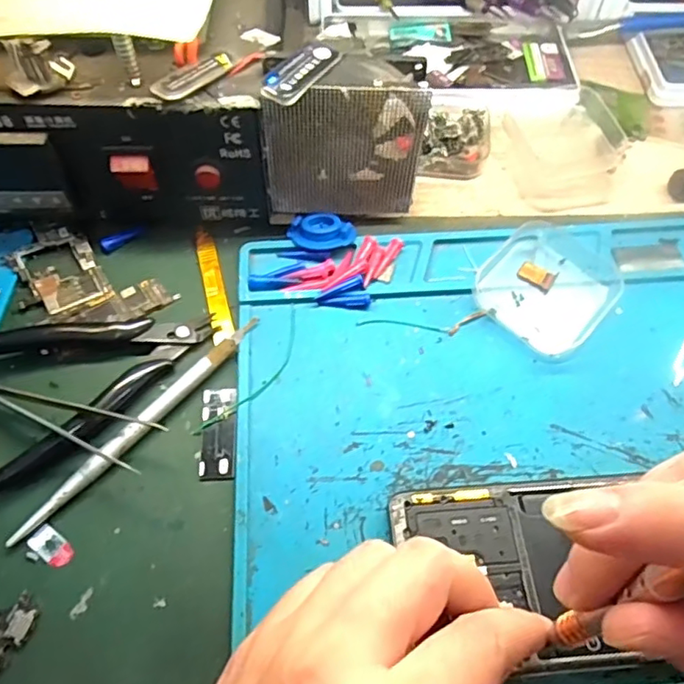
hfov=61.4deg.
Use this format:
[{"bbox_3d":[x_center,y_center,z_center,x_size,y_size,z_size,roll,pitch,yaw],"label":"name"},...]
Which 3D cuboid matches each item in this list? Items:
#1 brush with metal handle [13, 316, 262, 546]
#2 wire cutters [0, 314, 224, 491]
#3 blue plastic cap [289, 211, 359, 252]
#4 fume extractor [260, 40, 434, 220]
[{"bbox_3d":[-0.091,0.036,0.268,0.010,0.011,0.141,37,66,18],"label":"brush with metal handle"},{"bbox_3d":[-0.123,0.008,0.283,0.118,0.012,0.073,-30,66,-17],"label":"wire cutters"},{"bbox_3d":[-0.011,-0.062,0.322,0.037,0.004,0.025,4,61,1],"label":"blue plastic cap"},{"bbox_3d":[0.001,-0.106,0.305,0.082,0.083,0.036,-5,61,-4],"label":"fume extractor"}]

